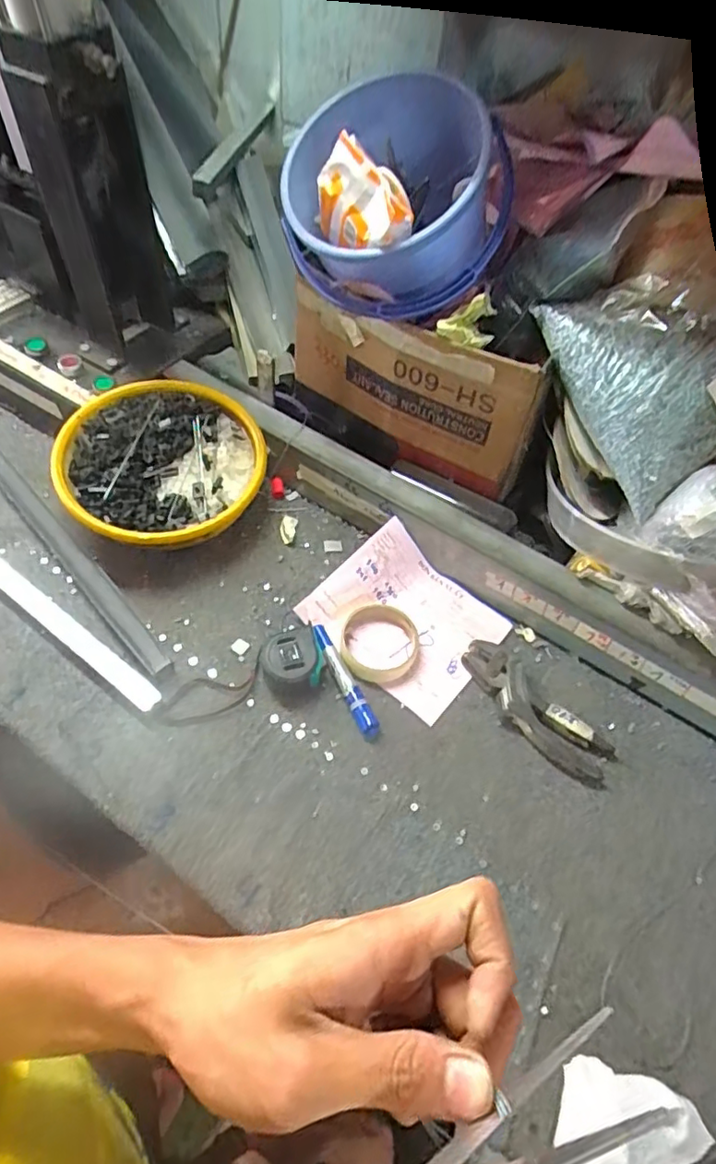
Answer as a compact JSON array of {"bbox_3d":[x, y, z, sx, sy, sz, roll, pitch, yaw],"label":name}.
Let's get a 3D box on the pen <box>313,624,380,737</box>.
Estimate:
[{"bbox_3d":[-0.015,0.102,0.630,0.020,0.023,0.132,-20,58,-19],"label":"pen"}]

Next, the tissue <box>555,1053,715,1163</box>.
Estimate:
[{"bbox_3d":[0.199,0.402,0.426,0.105,0.027,0.081,13,53,4],"label":"tissue"}]

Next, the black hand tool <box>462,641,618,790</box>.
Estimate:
[{"bbox_3d":[0.182,0.134,0.621,0.058,0.025,0.181,-35,64,-27],"label":"black hand tool"}]

